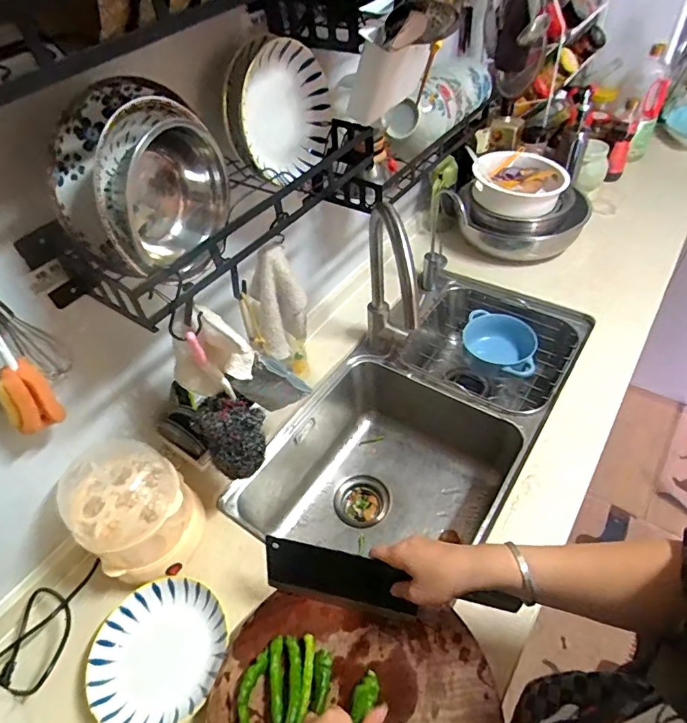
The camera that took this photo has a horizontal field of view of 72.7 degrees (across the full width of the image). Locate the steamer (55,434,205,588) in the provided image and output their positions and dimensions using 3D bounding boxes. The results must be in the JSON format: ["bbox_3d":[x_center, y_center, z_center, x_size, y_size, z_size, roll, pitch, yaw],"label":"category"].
[{"bbox_3d":[-0.287,0.198,0.638,0.142,0.169,0.140,-3,47,3],"label":"steamer"}]

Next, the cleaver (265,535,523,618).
[{"bbox_3d":[0.046,0.267,0.554,0.289,0.082,0.036,6,48,16],"label":"cleaver"}]

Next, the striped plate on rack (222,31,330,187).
[{"bbox_3d":[-0.087,-0.337,0.636,0.049,0.169,0.172,26,64,36],"label":"striped plate on rack"}]

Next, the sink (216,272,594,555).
[{"bbox_3d":[0.158,0.122,0.937,0.405,0.267,0.731,25,54,27],"label":"sink"}]

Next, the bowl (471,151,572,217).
[{"bbox_3d":[0.397,-0.413,1.067,0.202,0.064,0.203,3,47,9],"label":"bowl"}]

